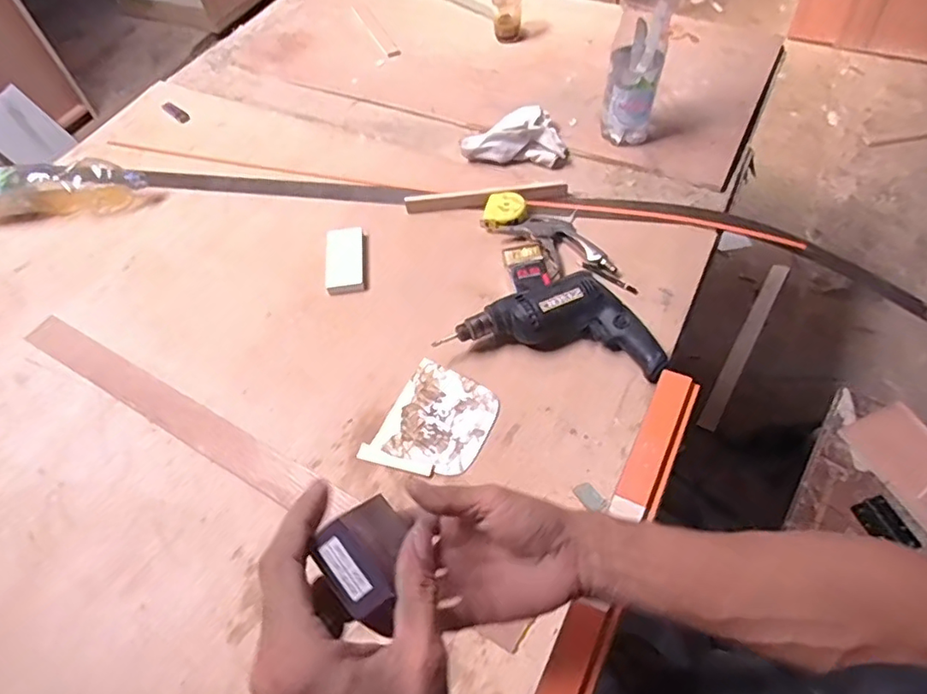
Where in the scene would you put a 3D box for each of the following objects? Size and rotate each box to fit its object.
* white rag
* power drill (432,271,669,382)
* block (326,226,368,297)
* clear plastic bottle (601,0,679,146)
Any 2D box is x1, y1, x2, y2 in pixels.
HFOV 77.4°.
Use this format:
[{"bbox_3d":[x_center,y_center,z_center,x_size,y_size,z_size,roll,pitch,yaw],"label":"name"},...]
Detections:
[{"bbox_3d":[0.088,-0.377,1.037,0.184,0.064,0.091,-2,56,4],"label":"white rag"},{"bbox_3d":[0.130,-0.040,0.806,0.299,0.064,0.138,10,58,12],"label":"power drill"},{"bbox_3d":[-0.188,-0.140,0.926,0.064,0.017,0.125,-6,56,1],"label":"block"},{"bbox_3d":[0.281,-0.484,0.921,0.082,0.349,0.085,11,58,12],"label":"clear plastic bottle"}]

